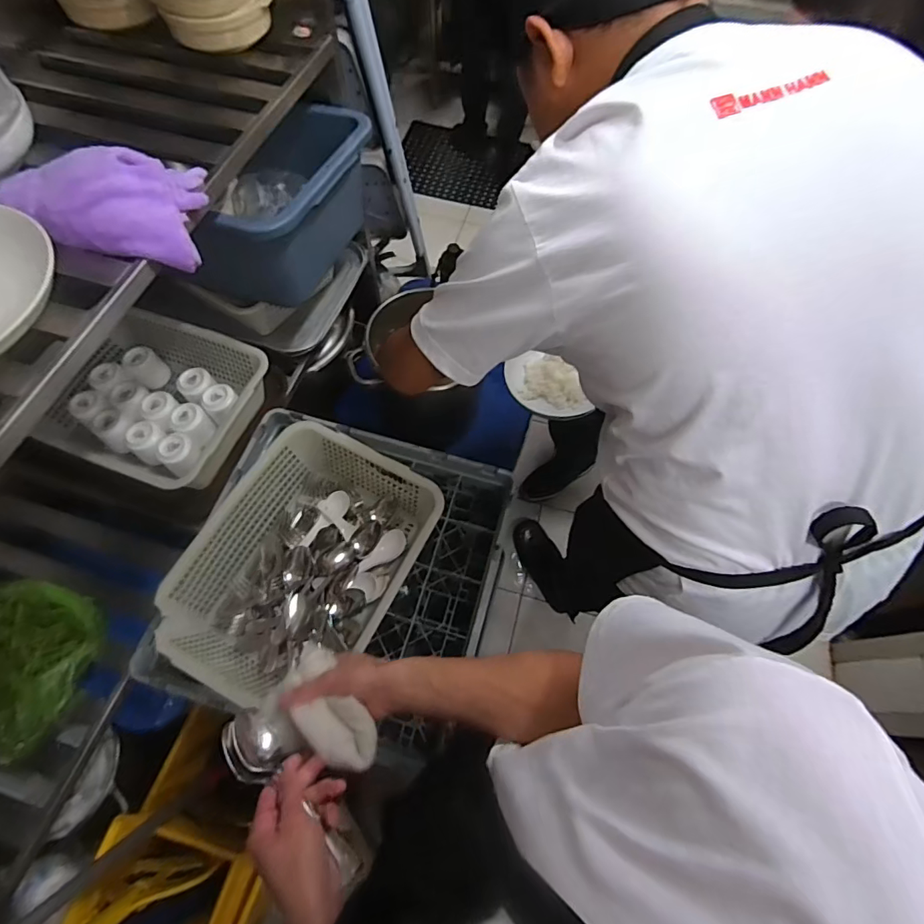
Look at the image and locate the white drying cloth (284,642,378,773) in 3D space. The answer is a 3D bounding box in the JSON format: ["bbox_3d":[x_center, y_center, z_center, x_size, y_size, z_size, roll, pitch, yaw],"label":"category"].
[{"bbox_3d":[-0.156,0.276,0.561,0.064,0.034,0.158,-35,53,-16],"label":"white drying cloth"}]

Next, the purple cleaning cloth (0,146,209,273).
[{"bbox_3d":[-0.408,-0.300,0.590,0.202,0.087,0.141,-30,69,-14],"label":"purple cleaning cloth"}]

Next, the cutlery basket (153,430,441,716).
[{"bbox_3d":[-0.240,0.156,0.774,0.300,0.122,0.386,25,67,10],"label":"cutlery basket"}]

